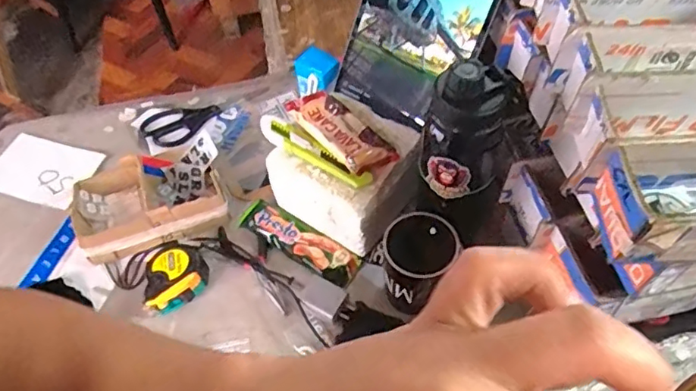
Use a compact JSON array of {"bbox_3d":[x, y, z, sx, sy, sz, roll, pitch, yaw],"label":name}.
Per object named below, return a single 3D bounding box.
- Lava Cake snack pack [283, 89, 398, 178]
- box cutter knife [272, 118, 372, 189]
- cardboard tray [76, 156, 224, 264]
[{"bbox_3d":[-0.009,-0.077,0.658,0.060,0.021,0.132,-35,60,-21],"label":"Lava Cake snack pack"},{"bbox_3d":[-0.036,-0.048,0.648,0.138,0.017,0.020,29,60,21],"label":"box cutter knife"},{"bbox_3d":[-0.257,0.007,0.731,0.181,0.063,0.111,-20,56,-12],"label":"cardboard tray"}]

